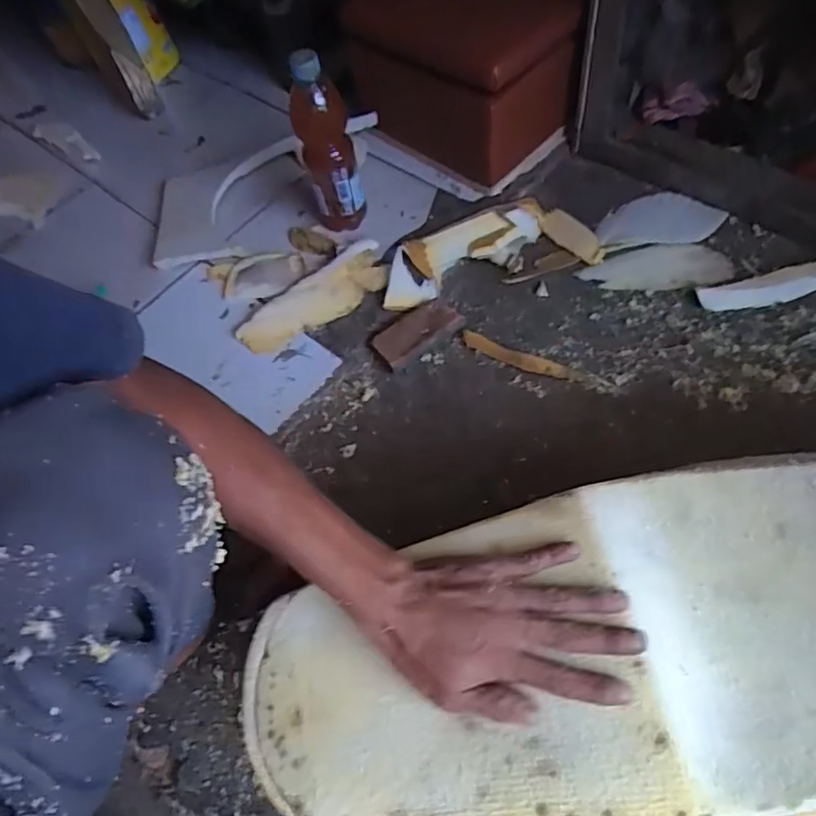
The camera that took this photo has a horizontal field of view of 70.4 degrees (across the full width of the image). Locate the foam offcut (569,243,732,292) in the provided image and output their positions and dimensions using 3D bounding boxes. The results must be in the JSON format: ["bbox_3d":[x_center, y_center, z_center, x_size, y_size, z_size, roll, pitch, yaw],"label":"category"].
[{"bbox_3d":[0.319,-0.181,0.748,0.187,0.011,0.069,-2,63,3],"label":"foam offcut"}]

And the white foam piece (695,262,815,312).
[{"bbox_3d":[0.450,-0.148,0.704,0.182,0.018,0.042,-12,63,-3],"label":"white foam piece"}]

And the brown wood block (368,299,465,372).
[{"bbox_3d":[0.009,-0.097,0.743,0.114,0.016,0.054,-36,61,-10],"label":"brown wood block"}]

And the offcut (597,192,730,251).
[{"bbox_3d":[0.338,-0.258,0.786,0.164,0.012,0.097,-6,60,7],"label":"offcut"}]

